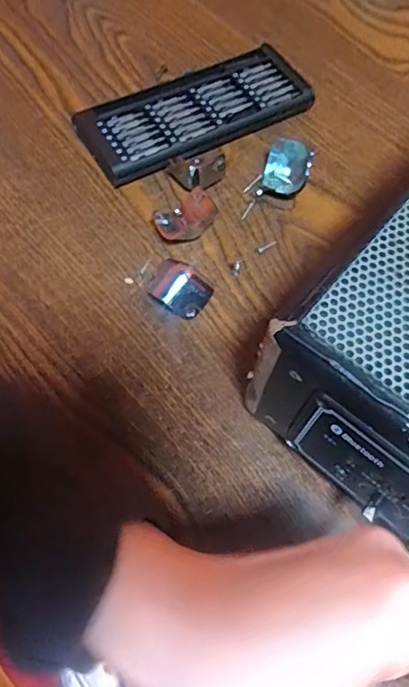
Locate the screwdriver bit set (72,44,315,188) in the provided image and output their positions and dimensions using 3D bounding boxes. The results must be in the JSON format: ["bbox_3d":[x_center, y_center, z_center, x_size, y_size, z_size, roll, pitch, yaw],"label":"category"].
[{"bbox_3d":[-0.004,-0.155,0.350,0.150,0.017,0.063,-29,70,-14],"label":"screwdriver bit set"}]

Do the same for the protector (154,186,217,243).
[{"bbox_3d":[-0.013,-0.076,0.314,0.036,0.018,0.027,-25,69,-12],"label":"protector"}]

